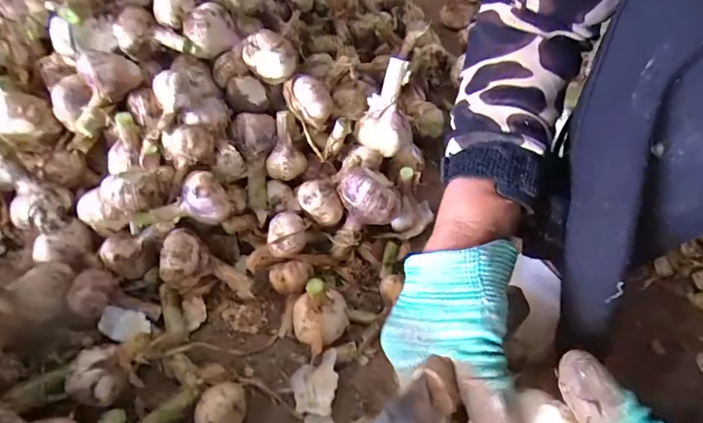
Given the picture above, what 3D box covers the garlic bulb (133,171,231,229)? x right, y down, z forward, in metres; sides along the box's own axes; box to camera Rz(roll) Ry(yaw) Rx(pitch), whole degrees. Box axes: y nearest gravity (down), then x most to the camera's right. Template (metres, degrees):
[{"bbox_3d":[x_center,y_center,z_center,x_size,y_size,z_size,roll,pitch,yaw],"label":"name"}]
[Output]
[{"bbox_3d":[-0.169,-0.004,0.413,0.090,0.052,0.040,-13,54,-11],"label":"garlic bulb"}]

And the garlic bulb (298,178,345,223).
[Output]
[{"bbox_3d":[-0.034,-0.011,0.447,0.042,0.032,0.041,0,53,0],"label":"garlic bulb"}]

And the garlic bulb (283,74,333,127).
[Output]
[{"bbox_3d":[-0.049,-0.128,0.469,0.049,0.043,0.035,-8,53,-7],"label":"garlic bulb"}]

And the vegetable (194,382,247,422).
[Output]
[{"bbox_3d":[-0.108,0.171,0.350,0.039,0.043,0.038,-10,55,-10],"label":"vegetable"}]

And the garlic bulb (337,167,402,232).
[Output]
[{"bbox_3d":[0.019,-0.015,0.441,0.059,0.059,0.059,0,53,0],"label":"garlic bulb"}]

